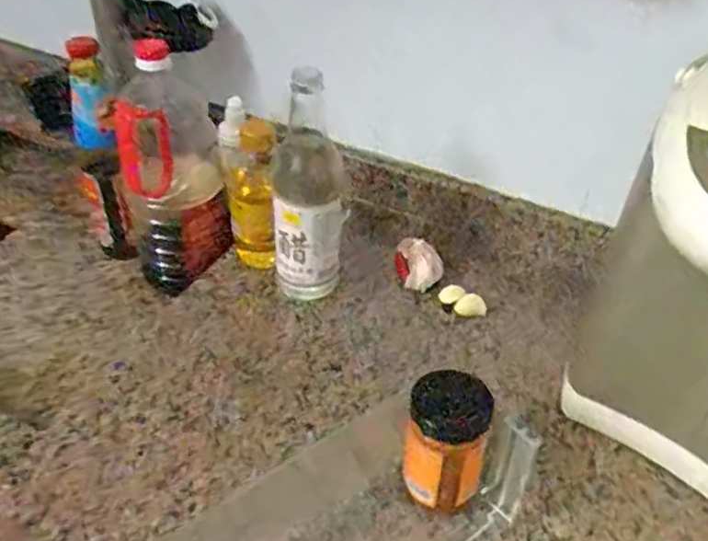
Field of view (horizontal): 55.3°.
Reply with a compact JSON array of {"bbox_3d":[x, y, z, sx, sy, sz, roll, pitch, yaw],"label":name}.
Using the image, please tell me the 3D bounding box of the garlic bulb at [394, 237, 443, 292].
[{"bbox_3d":[0.066,-0.008,0.702,0.047,0.037,0.037,21,44,19],"label":"garlic bulb"}]

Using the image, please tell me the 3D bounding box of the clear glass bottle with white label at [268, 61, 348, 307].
[{"bbox_3d":[-0.043,-0.071,0.655,0.068,0.220,0.079,0,41,-4],"label":"clear glass bottle with white label"}]

